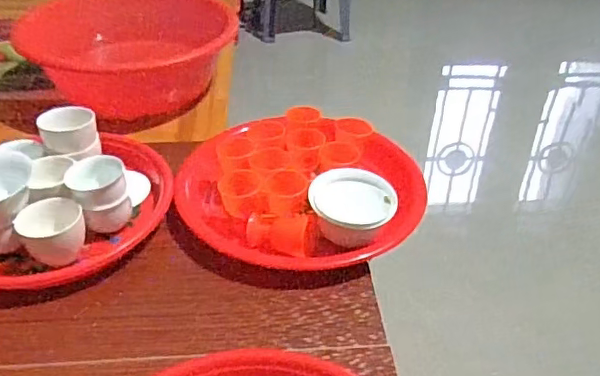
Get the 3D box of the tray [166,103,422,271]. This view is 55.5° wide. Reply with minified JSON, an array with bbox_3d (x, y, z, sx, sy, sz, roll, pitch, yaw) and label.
[{"bbox_3d":[0.004,-0.004,0.586,0.244,0.053,0.208,-14,41,-19],"label":"tray"}]

